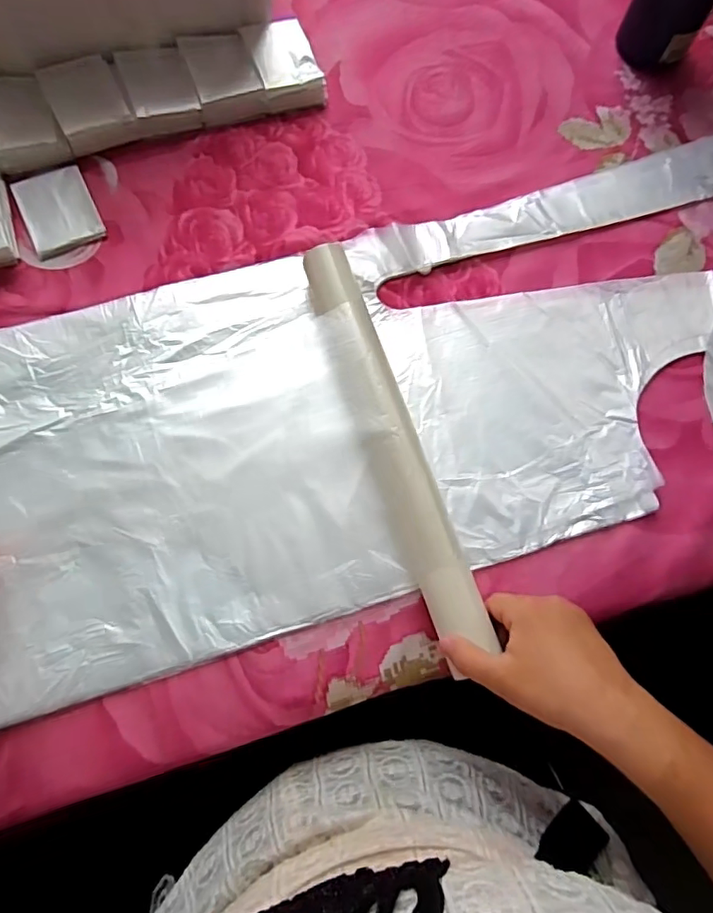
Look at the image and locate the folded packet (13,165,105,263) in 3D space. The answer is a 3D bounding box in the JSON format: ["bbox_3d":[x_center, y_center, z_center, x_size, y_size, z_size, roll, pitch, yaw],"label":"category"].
[{"bbox_3d":[-0.276,-0.228,0.501,0.064,0.006,0.086,-24,75,-10],"label":"folded packet"}]

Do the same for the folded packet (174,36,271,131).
[{"bbox_3d":[-0.134,-0.382,0.548,0.064,0.029,0.093,-19,74,-9],"label":"folded packet"}]

